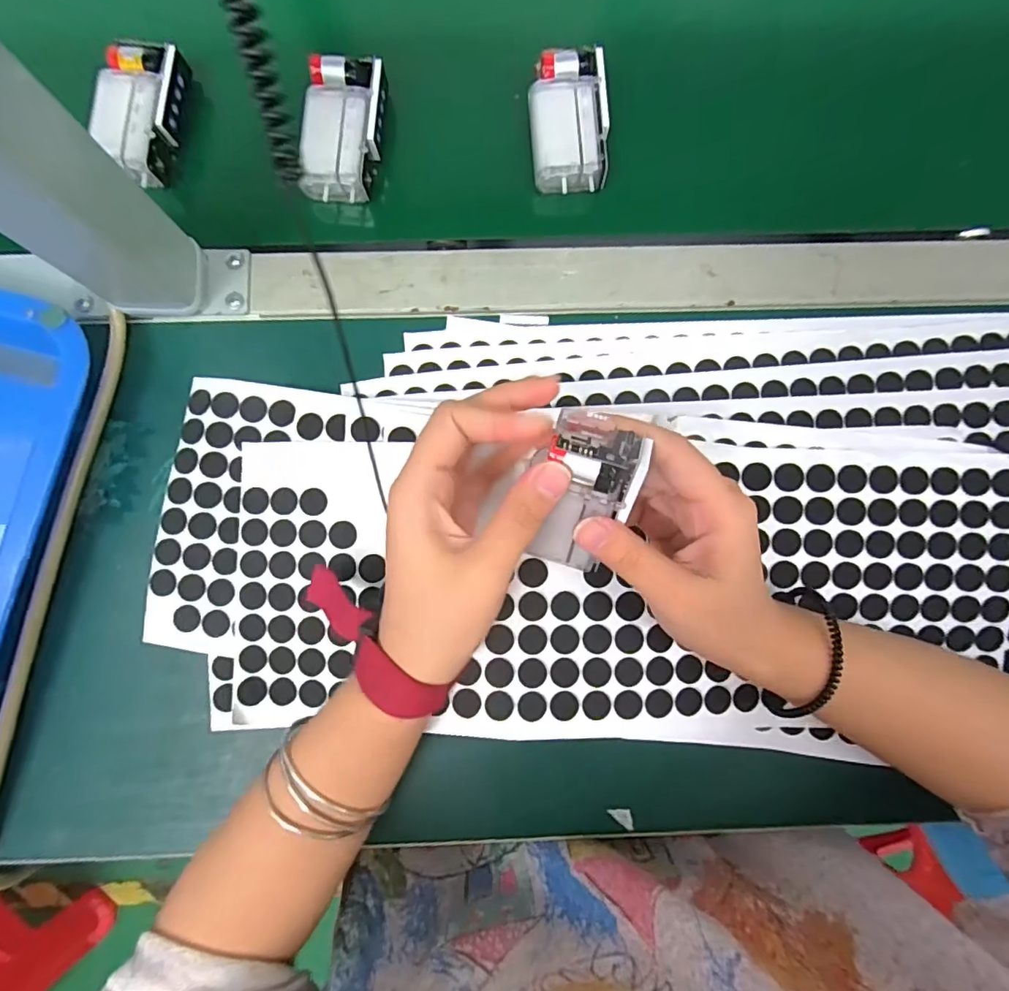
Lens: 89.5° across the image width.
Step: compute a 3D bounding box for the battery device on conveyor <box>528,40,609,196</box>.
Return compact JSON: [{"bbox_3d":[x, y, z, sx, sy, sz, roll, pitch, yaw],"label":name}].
[{"bbox_3d":[0.038,-0.219,0.298,0.044,0.019,0.076,-3,85,-1],"label":"battery device on conveyor"}]

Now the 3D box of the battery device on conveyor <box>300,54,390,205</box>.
[{"bbox_3d":[-0.094,-0.211,0.295,0.041,0.020,0.081,6,85,0],"label":"battery device on conveyor"}]

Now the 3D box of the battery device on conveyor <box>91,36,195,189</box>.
[{"bbox_3d":[-0.211,-0.221,0.294,0.041,0.022,0.074,1,85,0],"label":"battery device on conveyor"}]

